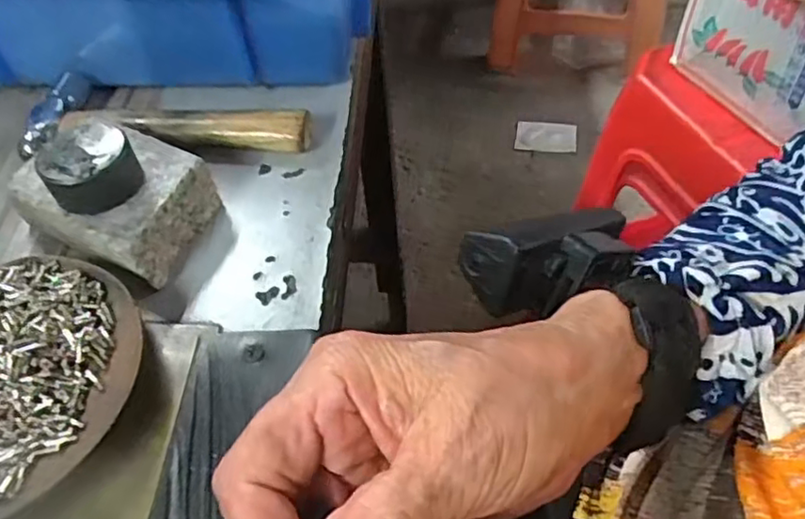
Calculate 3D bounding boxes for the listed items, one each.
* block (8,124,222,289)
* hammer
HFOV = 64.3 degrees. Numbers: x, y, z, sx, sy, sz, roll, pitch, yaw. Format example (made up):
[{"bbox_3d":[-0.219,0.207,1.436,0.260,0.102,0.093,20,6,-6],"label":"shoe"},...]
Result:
[{"bbox_3d":[-0.132,-0.027,0.298,0.082,0.033,0.060,23,55,20],"label":"block"},{"bbox_3d":[-0.124,-0.076,0.346,0.149,0.020,0.053,1,50,4],"label":"hammer"}]

